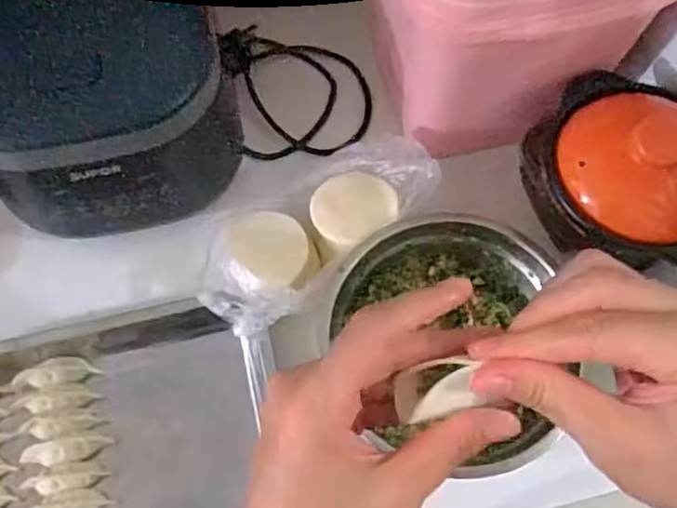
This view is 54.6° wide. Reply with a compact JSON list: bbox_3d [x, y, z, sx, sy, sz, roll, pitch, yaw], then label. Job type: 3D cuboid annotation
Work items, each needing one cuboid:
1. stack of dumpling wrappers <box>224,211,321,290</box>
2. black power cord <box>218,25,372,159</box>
[{"bbox_3d":[-0.061,0.000,0.611,0.083,0.045,0.075,-3,68,-2],"label":"stack of dumpling wrappers"},{"bbox_3d":[-0.040,-0.179,0.701,0.150,0.040,0.151,0,68,-1],"label":"black power cord"}]

